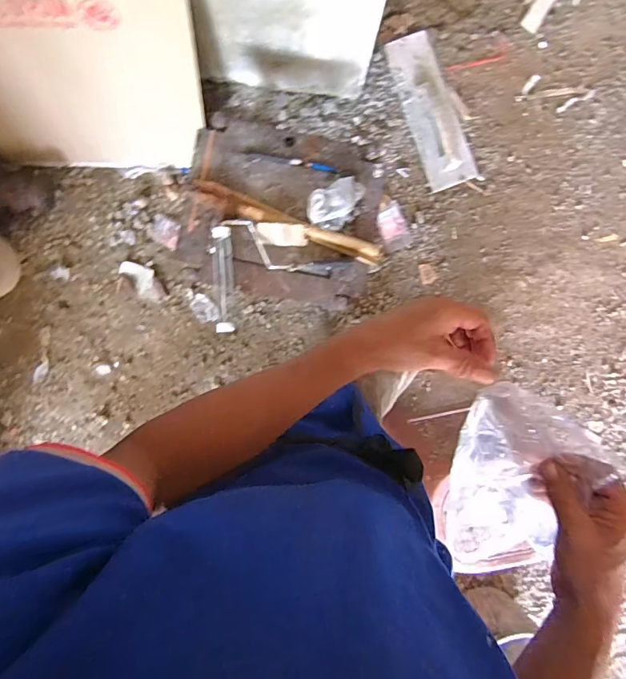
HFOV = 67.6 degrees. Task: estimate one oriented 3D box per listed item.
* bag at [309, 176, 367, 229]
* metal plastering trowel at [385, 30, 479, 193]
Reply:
[{"bbox_3d":[0.059,-0.318,1.108,0.151,0.060,0.101,-25,94,1],"label":"bag"},{"bbox_3d":[0.360,-0.694,1.415,0.148,0.061,0.460,-22,94,0],"label":"metal plastering trowel"}]

